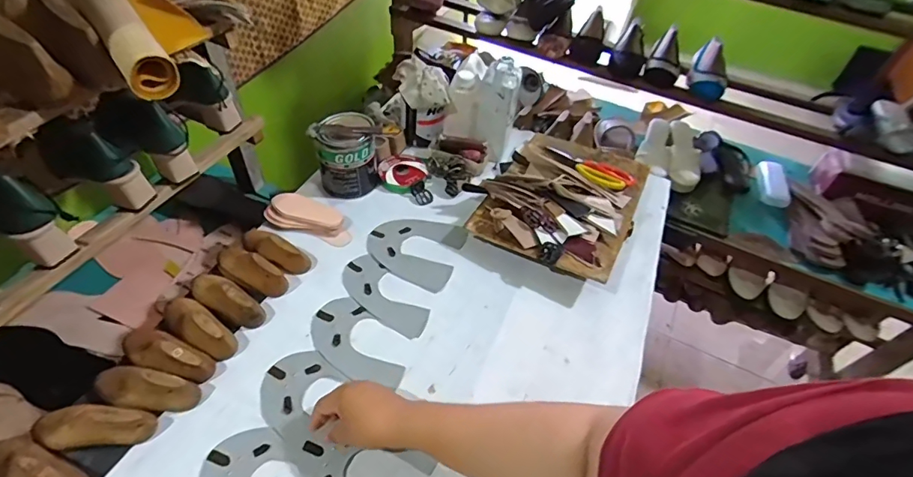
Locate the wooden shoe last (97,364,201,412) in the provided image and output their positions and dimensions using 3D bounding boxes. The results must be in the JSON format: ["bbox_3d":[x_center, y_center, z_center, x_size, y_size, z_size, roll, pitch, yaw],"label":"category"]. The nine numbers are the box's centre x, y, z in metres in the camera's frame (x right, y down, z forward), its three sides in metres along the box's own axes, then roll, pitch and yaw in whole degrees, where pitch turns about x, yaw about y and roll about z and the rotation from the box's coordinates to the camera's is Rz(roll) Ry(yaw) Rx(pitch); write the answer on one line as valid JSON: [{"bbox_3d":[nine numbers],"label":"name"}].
[{"bbox_3d":[-0.411,0.198,0.600,0.132,0.047,0.052,11,47,3],"label":"wooden shoe last"}]

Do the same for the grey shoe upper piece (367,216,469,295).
[{"bbox_3d":[-0.071,0.014,0.829,0.164,0.010,0.145,24,50,14],"label":"grey shoe upper piece"}]

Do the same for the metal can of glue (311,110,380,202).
[{"bbox_3d":[-0.209,-0.156,0.876,0.112,0.138,0.099,-6,49,-12],"label":"metal can of glue"}]

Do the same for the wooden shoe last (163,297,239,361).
[{"bbox_3d":[-0.374,0.125,0.663,0.136,0.055,0.051,30,51,20],"label":"wooden shoe last"}]

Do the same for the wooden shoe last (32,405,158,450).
[{"bbox_3d":[-0.447,0.228,0.567,0.136,0.045,0.053,-1,48,-8],"label":"wooden shoe last"}]

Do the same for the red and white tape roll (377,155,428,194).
[{"bbox_3d":[-0.109,-0.134,0.938,0.086,0.026,0.098,26,50,17],"label":"red and white tape roll"}]

